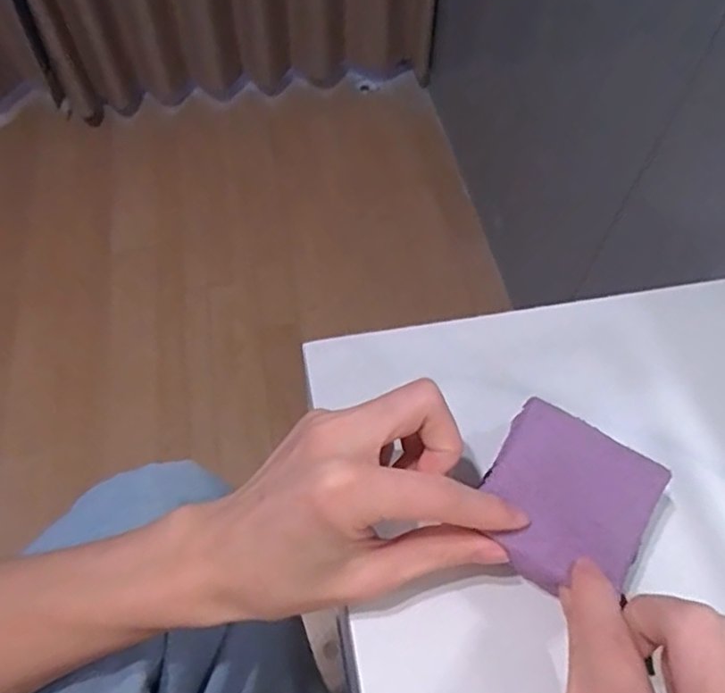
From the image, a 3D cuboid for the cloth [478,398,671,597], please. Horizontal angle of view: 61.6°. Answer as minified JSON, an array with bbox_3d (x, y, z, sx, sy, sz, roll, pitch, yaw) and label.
[{"bbox_3d":[0.088,0.066,0.260,0.066,0.010,0.071,29,62,15],"label":"cloth"}]

